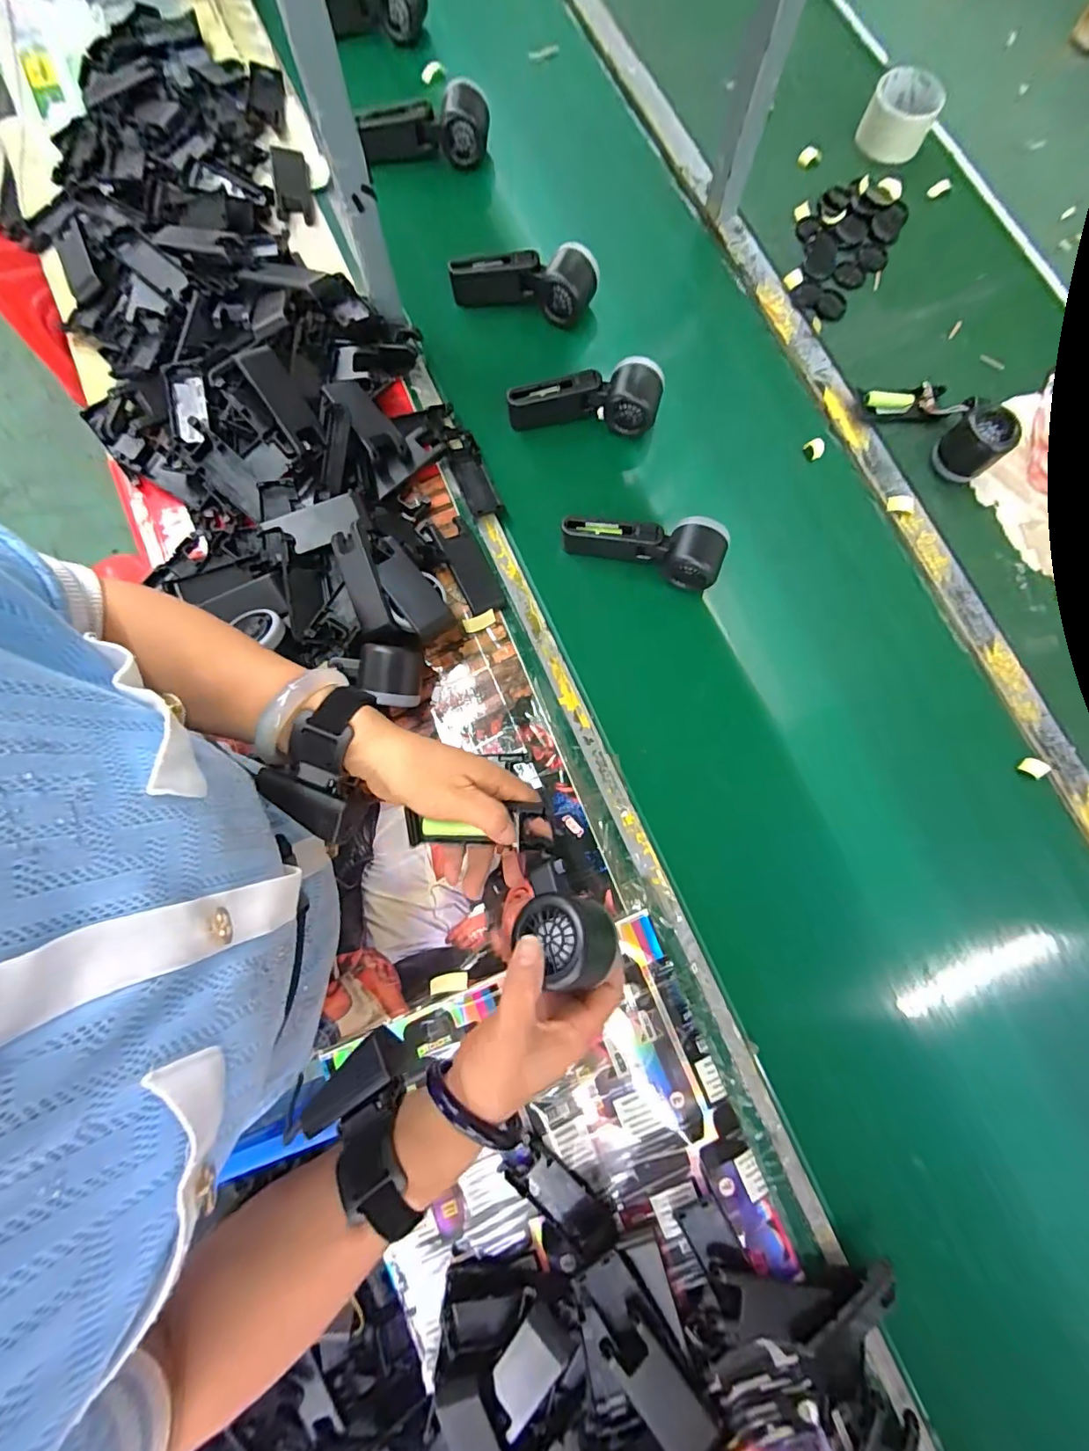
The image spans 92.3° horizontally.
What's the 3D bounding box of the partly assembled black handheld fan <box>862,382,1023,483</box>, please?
[{"bbox_3d":[0.433,-0.340,0.571,0.067,0.058,0.155,-43,83,-8],"label":"partly assembled black handheld fan"}]

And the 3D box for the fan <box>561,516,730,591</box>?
[{"bbox_3d":[0.105,-0.194,0.547,0.163,0.051,0.056,19,80,3],"label":"fan"}]

